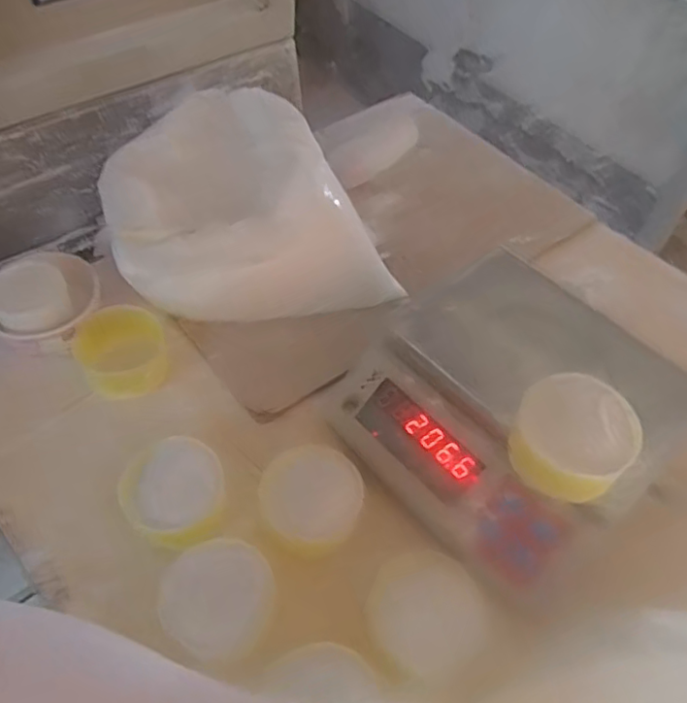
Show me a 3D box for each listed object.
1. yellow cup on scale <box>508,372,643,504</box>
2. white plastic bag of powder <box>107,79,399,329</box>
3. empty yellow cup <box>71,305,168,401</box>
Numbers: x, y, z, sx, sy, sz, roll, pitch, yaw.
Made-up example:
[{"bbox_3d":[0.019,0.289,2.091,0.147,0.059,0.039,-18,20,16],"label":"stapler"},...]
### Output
[{"bbox_3d":[0.184,0.068,0.501,0.089,0.050,0.088,2,52,-3],"label":"yellow cup on scale"},{"bbox_3d":[-0.111,-0.151,0.708,0.276,0.159,0.211,-15,54,-16],"label":"white plastic bag of powder"},{"bbox_3d":[-0.230,0.002,0.657,0.086,0.053,0.083,2,52,-3],"label":"empty yellow cup"}]

